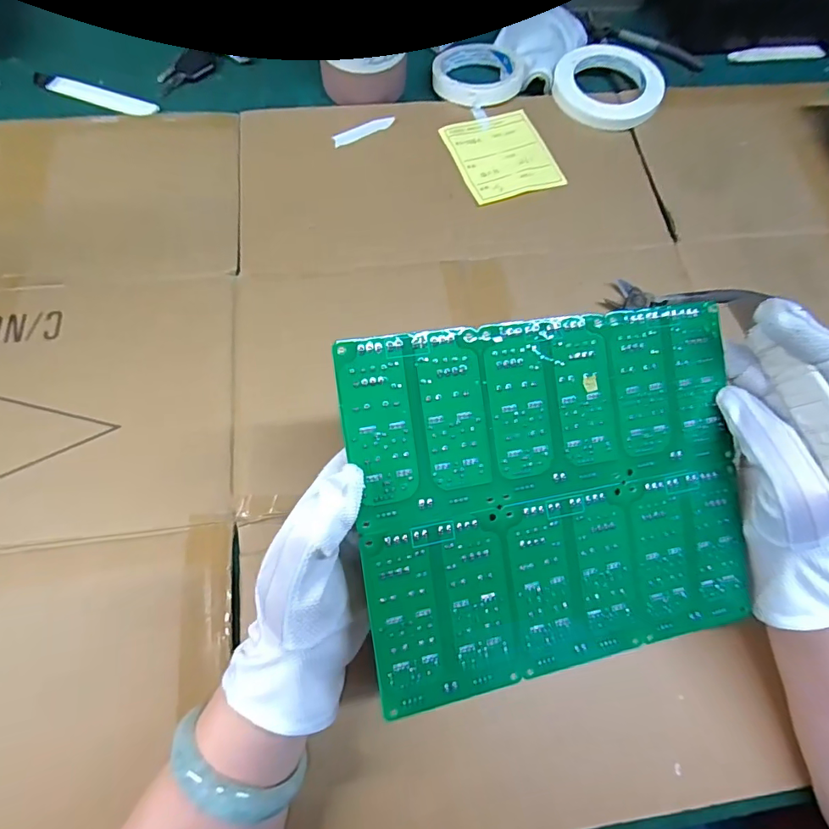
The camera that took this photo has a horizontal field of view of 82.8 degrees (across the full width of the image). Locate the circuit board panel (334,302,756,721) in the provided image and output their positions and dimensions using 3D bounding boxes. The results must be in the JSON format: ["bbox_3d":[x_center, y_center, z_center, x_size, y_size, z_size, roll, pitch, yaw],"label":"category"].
[{"bbox_3d":[0.074,0.040,0.237,0.203,0.004,0.173,-8,92,-13],"label":"circuit board panel"}]

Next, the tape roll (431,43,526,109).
[{"bbox_3d":[0.068,-0.361,0.491,0.094,0.015,0.098,1,69,-2],"label":"tape roll"}]

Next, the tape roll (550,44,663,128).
[{"bbox_3d":[0.205,-0.348,0.494,0.110,0.020,0.111,1,69,-2],"label":"tape roll"}]

